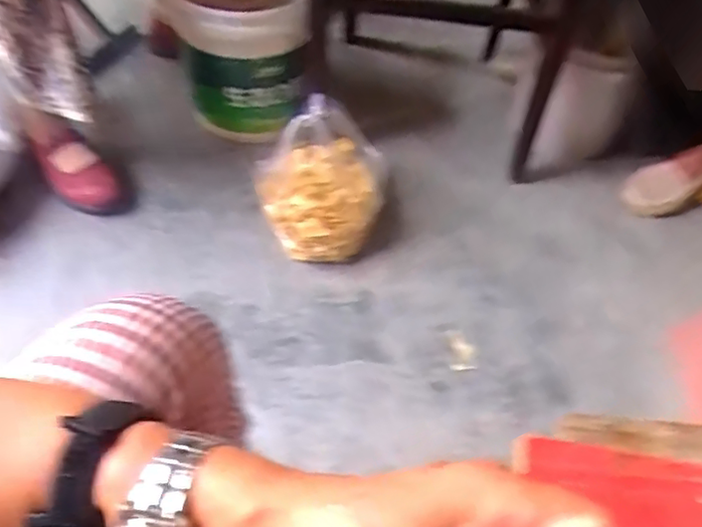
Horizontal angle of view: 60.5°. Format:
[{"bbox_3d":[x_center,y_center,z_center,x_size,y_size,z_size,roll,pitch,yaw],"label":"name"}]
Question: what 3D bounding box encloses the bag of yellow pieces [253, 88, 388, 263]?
[{"bbox_3d":[-0.040,-0.123,0.909,0.184,0.191,0.174,-13,55,-14],"label":"bag of yellow pieces"}]

